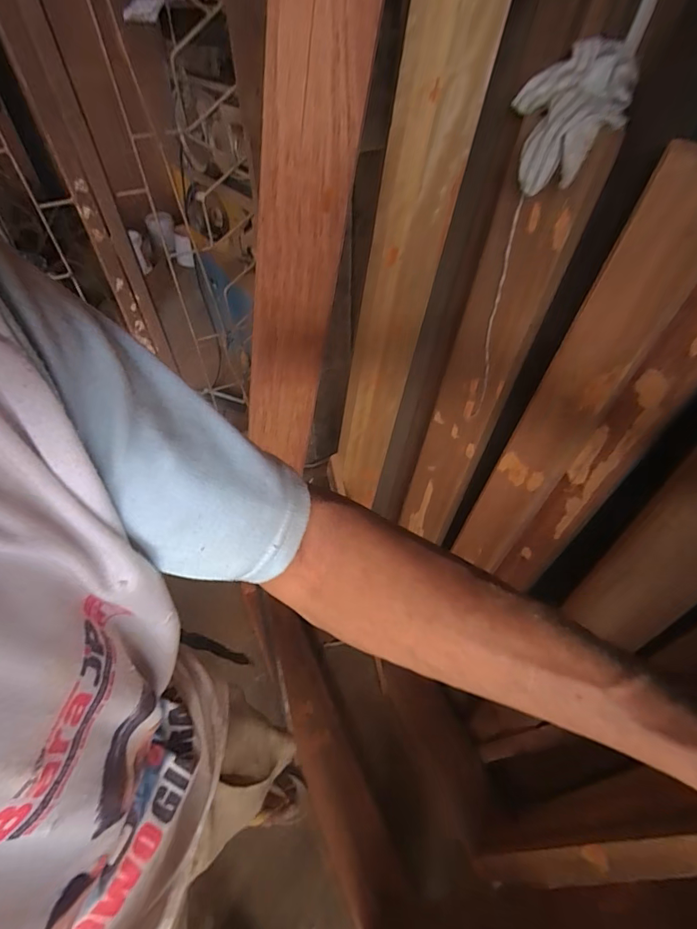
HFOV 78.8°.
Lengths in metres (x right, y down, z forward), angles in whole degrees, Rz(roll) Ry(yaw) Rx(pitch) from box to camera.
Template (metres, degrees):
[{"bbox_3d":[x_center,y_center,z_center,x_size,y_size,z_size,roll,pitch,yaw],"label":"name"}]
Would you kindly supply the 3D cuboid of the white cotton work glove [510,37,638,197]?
[{"bbox_3d":[0.296,-0.479,0.572,0.143,0.077,0.229,19,73,18],"label":"white cotton work glove"}]

